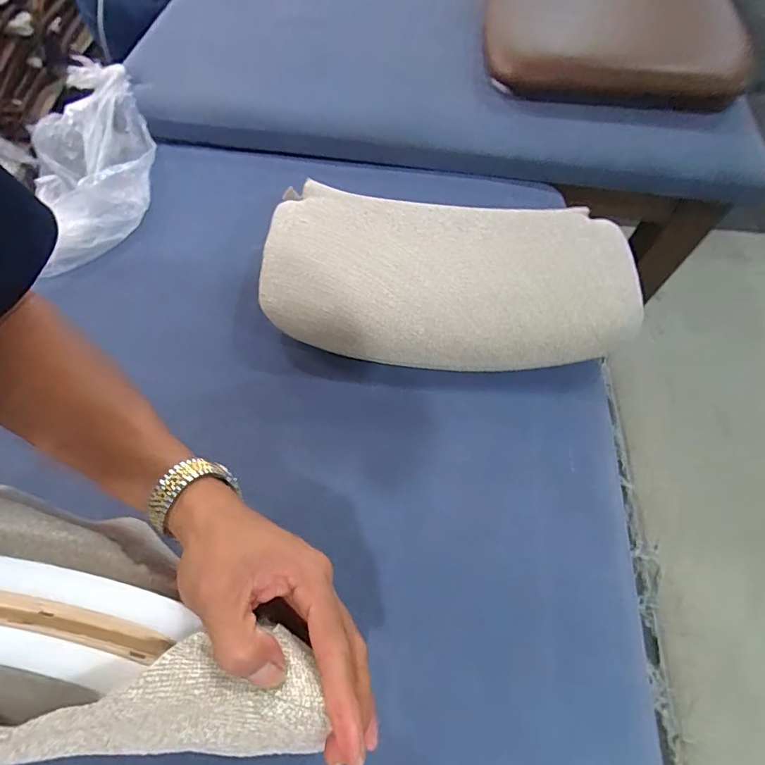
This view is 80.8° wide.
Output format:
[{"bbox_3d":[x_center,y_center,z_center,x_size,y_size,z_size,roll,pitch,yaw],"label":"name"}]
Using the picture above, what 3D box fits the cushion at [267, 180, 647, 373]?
[{"bbox_3d":[0.073,-0.129,0.562,0.439,0.072,0.240,7,61,3],"label":"cushion"}]

